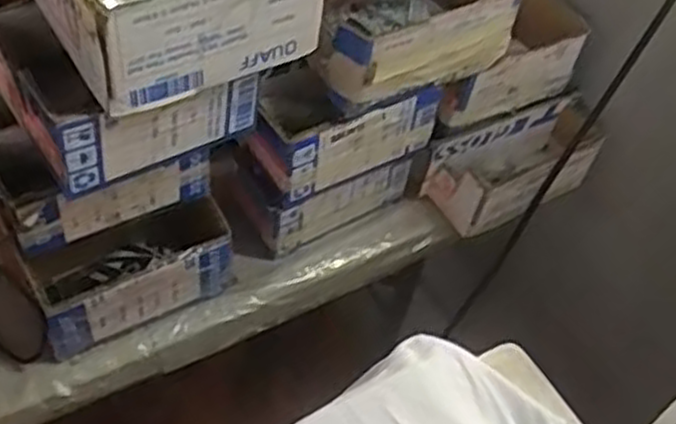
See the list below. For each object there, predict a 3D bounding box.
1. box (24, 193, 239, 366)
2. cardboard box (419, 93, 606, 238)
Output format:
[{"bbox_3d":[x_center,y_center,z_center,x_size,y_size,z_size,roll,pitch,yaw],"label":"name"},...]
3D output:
[{"bbox_3d":[-0.169,0.039,0.658,0.182,0.077,0.095,-25,59,-26],"label":"box"},{"bbox_3d":[0.176,-0.044,0.767,0.180,0.071,0.071,-20,57,-24],"label":"cardboard box"}]

